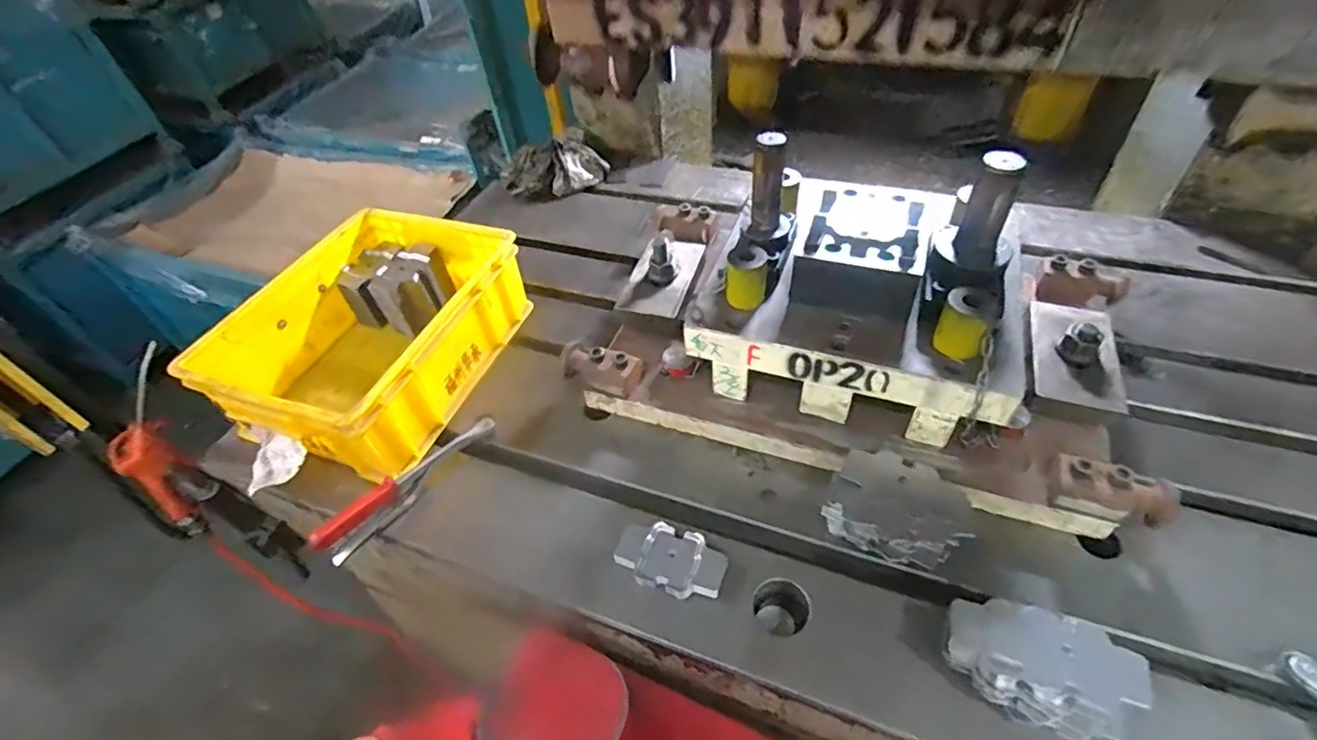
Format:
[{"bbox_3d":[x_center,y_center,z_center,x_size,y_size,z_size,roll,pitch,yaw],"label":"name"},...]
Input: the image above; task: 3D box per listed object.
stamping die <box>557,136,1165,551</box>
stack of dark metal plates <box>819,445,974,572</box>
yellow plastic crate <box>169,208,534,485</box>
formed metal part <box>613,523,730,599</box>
[{"bbox_3d":[0.216,-0.092,0.646,0.578,0.243,0.341,12,49,17],"label":"stamping die"},{"bbox_3d":[0.222,0.126,0.545,0.115,0.028,0.096,23,71,27],"label":"stack of dark metal plates"},{"bbox_3d":[-0.354,-0.042,0.743,0.263,0.143,0.330,14,50,19],"label":"yellow plastic crate"},{"bbox_3d":[0.013,0.182,0.560,0.102,0.017,0.058,14,50,18],"label":"formed metal part"}]

